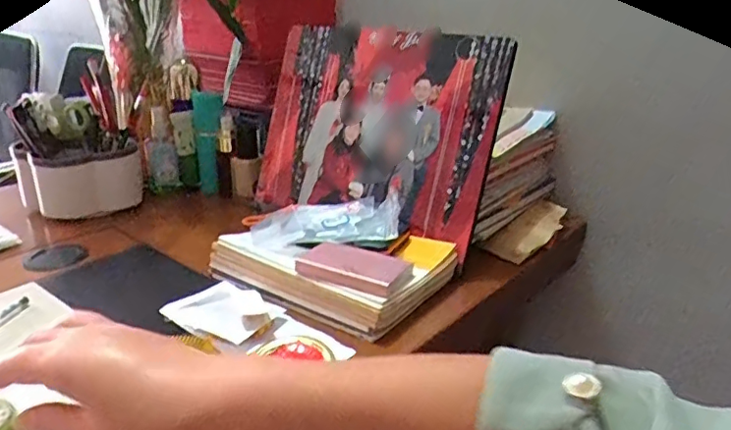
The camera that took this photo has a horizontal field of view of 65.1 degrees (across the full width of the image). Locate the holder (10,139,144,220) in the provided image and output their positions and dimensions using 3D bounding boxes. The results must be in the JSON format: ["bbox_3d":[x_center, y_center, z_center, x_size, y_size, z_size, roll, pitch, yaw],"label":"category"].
[{"bbox_3d":[-0.370,-0.046,0.744,0.139,0.083,0.094,3,21,6],"label":"holder"}]

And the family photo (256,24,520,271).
[{"bbox_3d":[0.005,-0.101,0.642,0.297,0.216,0.013,17,7,34],"label":"family photo"}]

